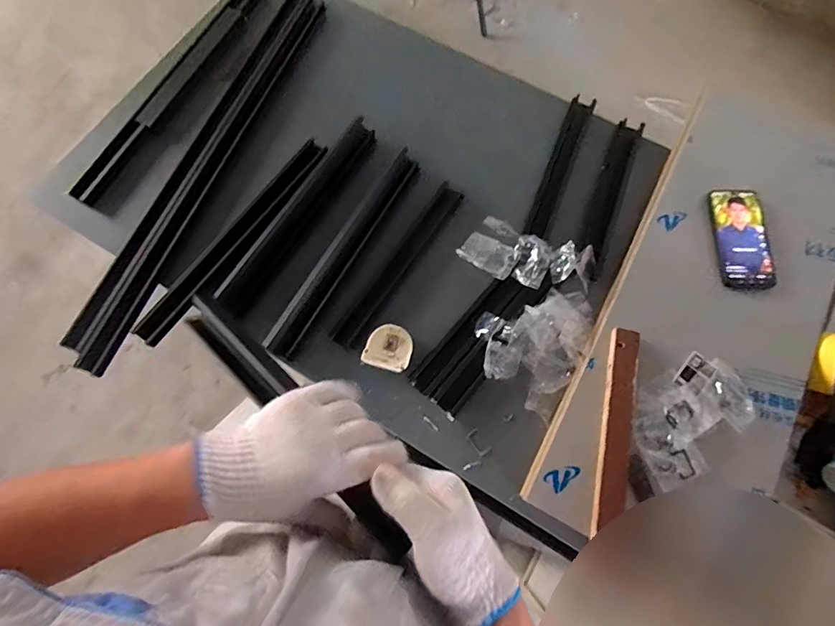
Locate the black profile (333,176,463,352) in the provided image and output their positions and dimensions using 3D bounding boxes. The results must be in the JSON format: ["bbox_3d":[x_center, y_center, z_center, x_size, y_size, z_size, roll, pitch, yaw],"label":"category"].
[{"bbox_3d":[-0.029,-0.082,0.692,0.040,0.020,0.315,33,76,10],"label":"black profile"}]

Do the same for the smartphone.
[{"bbox_3d":[0.491,-0.114,0.663,0.075,0.012,0.164,1,75,2],"label":"smartphone"}]

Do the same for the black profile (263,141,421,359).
[{"bbox_3d":[-0.113,-0.102,0.683,0.039,0.034,0.378,30,76,9],"label":"black profile"}]

